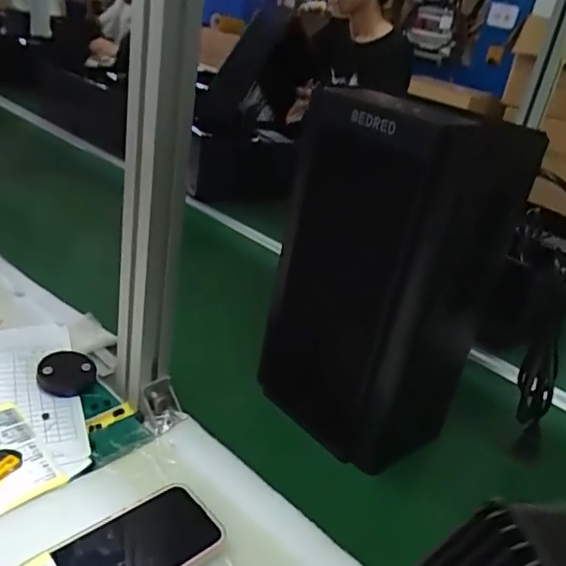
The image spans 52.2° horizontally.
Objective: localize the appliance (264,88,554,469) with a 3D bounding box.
[{"bbox_3d":[0.102,-0.003,0.601,0.153,0.364,0.177,-15,37,-40],"label":"appliance"}]

